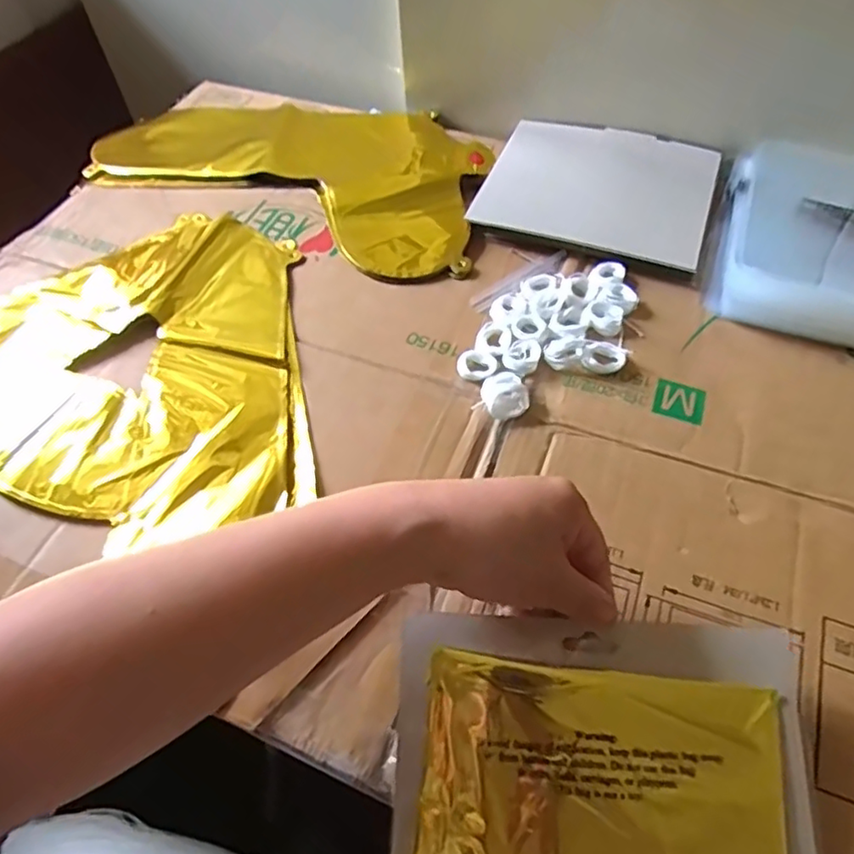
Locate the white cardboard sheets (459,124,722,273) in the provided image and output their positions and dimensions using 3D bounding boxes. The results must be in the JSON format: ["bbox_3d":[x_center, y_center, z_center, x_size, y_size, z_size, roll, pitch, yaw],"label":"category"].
[{"bbox_3d":[0.158,-0.220,0.571,0.193,0.014,0.171,17,56,12],"label":"white cardboard sheets"}]

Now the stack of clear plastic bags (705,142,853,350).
[{"bbox_3d":[0.365,-0.154,0.512,0.229,0.030,0.246,20,57,14],"label":"stack of clear plastic bags"}]

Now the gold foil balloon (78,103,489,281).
[{"bbox_3d":[-0.121,-0.267,0.608,0.394,0.016,0.230,19,57,13],"label":"gold foil balloon"}]

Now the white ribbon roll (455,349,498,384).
[{"bbox_3d":[0.036,-0.045,0.455,0.029,0.009,0.025,30,60,20],"label":"white ribbon roll"}]

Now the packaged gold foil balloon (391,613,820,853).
[{"bbox_3d":[0.080,0.178,0.296,0.190,0.012,0.161,1,71,8],"label":"packaged gold foil balloon"}]

